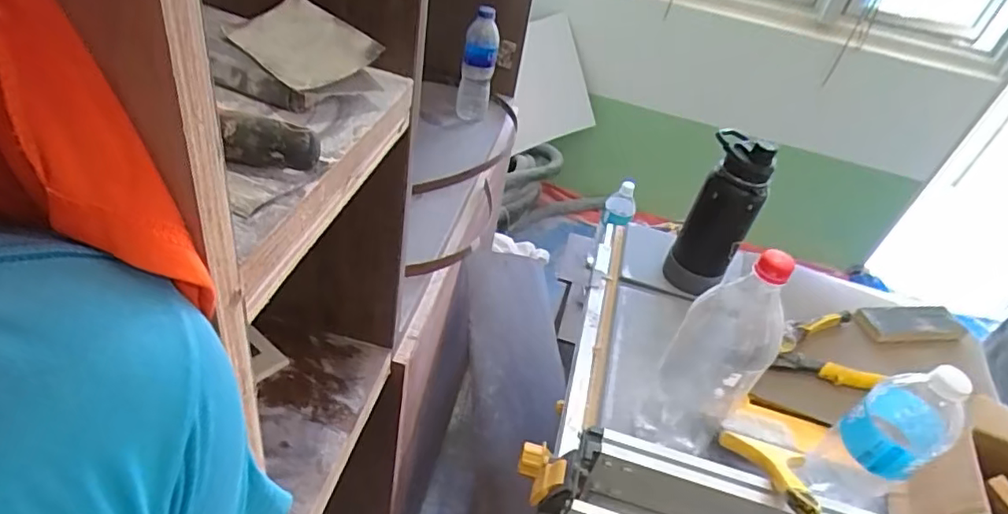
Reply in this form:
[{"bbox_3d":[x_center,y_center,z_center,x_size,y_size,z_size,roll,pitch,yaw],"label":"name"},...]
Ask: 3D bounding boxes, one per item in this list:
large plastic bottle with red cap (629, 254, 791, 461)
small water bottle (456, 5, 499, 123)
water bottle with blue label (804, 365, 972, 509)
[{"bbox_3d":[0.226,0.107,0.630,0.096,0.297,0.097,27,44,17],"label":"large plastic bottle with red cap"},{"bbox_3d":[-0.051,-0.360,1.105,0.072,0.206,0.080,6,42,-6],"label":"small water bottle"},{"bbox_3d":[0.396,0.195,0.611,0.080,0.232,0.083,38,48,27],"label":"water bottle with blue label"}]

